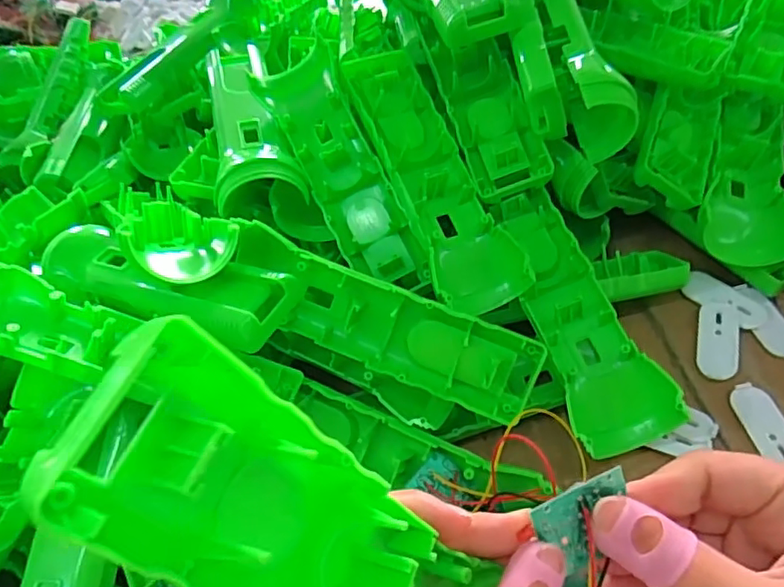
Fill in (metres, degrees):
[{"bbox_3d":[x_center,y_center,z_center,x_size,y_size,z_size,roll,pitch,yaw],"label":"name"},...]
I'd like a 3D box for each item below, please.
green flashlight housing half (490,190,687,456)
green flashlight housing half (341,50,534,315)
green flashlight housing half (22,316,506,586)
[{"bbox_3d":[0.095,0.008,0.311,0.045,0.025,0.147,-15,64,-7],"label":"green flashlight housing half"},{"bbox_3d":[0.021,-0.066,0.325,0.045,0.021,0.161,-21,75,-12],"label":"green flashlight housing half"},{"bbox_3d":[-0.019,0.059,0.141,0.020,0.130,0.042,-12,45,33],"label":"green flashlight housing half"}]

